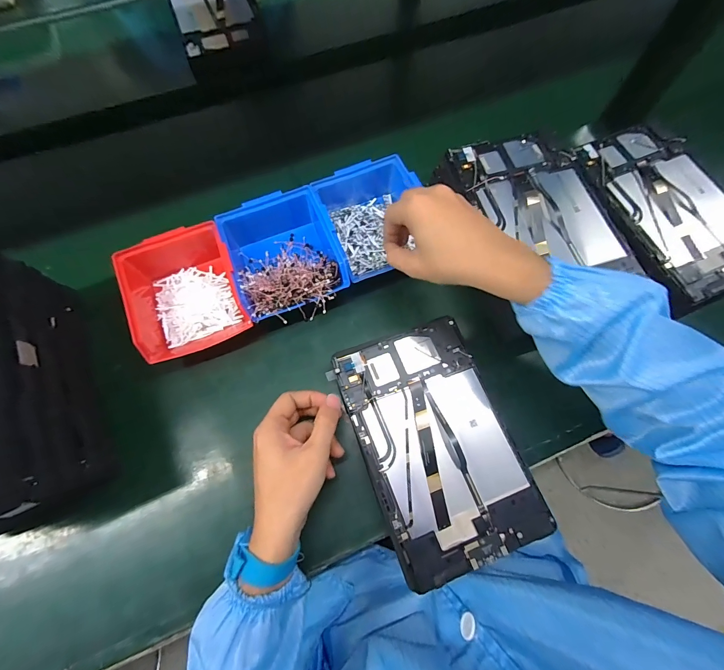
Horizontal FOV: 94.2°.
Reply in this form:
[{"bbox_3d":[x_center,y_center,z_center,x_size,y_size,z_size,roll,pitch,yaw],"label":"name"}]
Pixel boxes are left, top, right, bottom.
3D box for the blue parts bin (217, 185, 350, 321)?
[{"bbox_3d":[-0.097,-0.095,0.416,0.128,0.065,0.156,-21,71,-7],"label":"blue parts bin"}]

